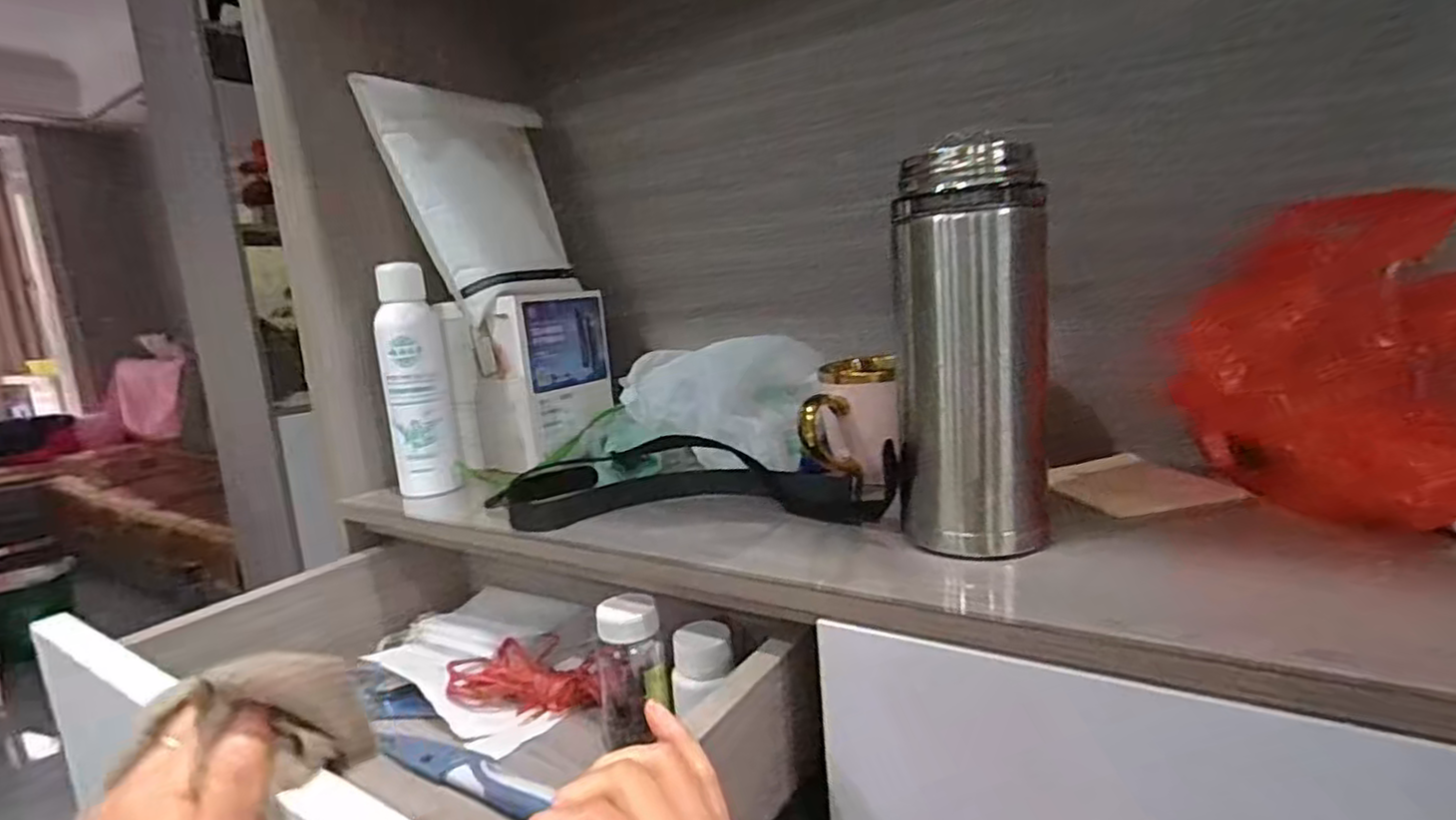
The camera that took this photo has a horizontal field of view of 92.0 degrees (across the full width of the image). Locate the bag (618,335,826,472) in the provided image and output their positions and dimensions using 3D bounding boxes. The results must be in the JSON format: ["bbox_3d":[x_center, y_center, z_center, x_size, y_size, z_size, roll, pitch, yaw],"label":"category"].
[{"bbox_3d":[-0.008,-0.010,0.584,0.154,0.092,0.086,1,11,32],"label":"bag"}]

